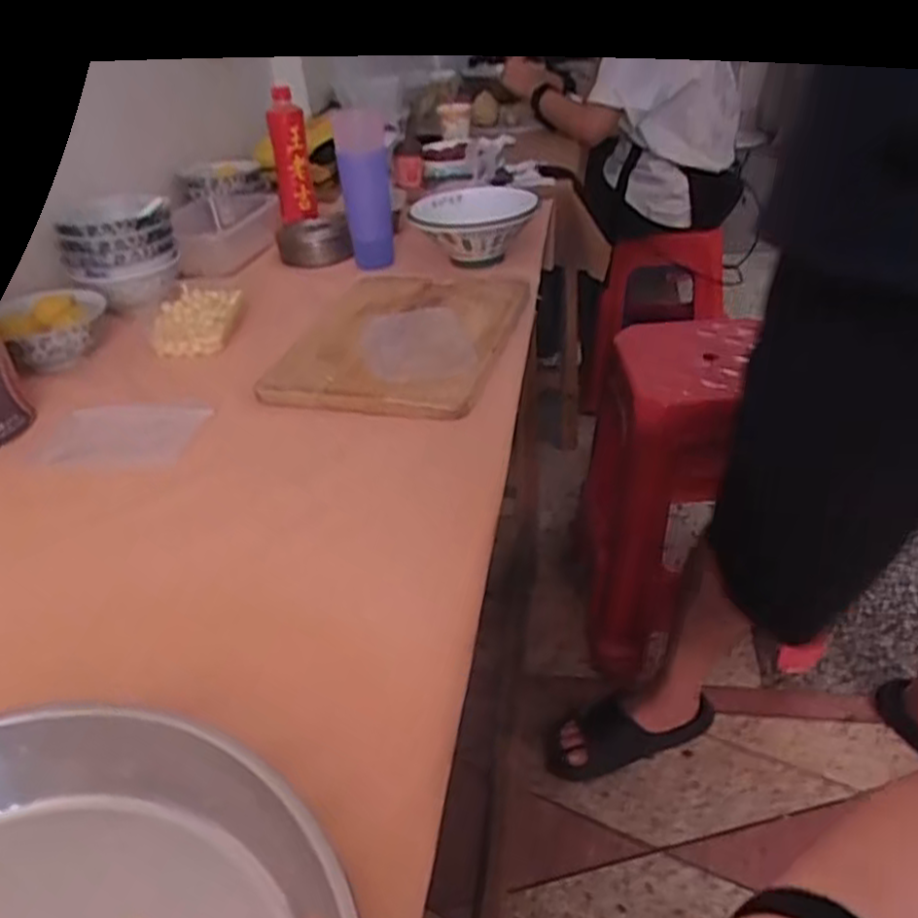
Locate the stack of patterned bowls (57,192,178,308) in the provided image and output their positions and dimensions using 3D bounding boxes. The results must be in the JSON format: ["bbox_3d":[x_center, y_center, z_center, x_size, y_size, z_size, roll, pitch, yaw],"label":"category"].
[{"bbox_3d":[-0.447,-0.281,1.011,0.138,0.099,0.142,-18,35,-19],"label":"stack of patterned bowls"}]

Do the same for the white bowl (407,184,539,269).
[{"bbox_3d":[0.020,-0.326,1.073,0.161,0.070,0.161,-3,33,2],"label":"white bowl"}]

